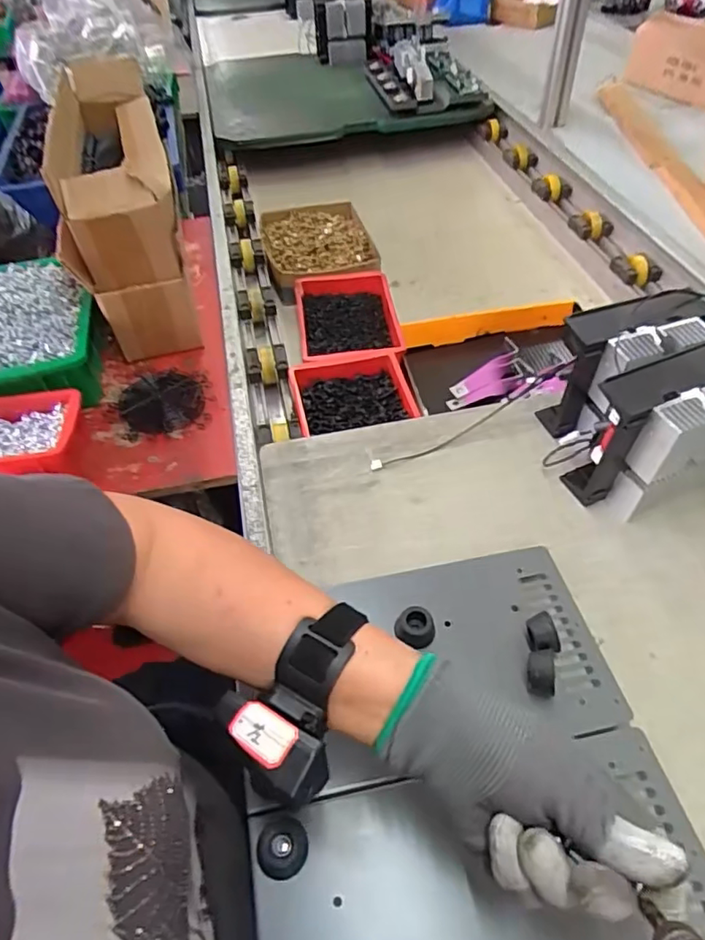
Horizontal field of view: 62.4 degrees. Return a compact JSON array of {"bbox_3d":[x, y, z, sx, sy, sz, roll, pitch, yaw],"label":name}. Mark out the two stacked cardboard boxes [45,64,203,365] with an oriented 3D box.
[{"bbox_3d":[-0.288,-0.329,0.750,0.127,0.205,0.331,-14,50,-8],"label":"two stacked cardboard boxes"}]

